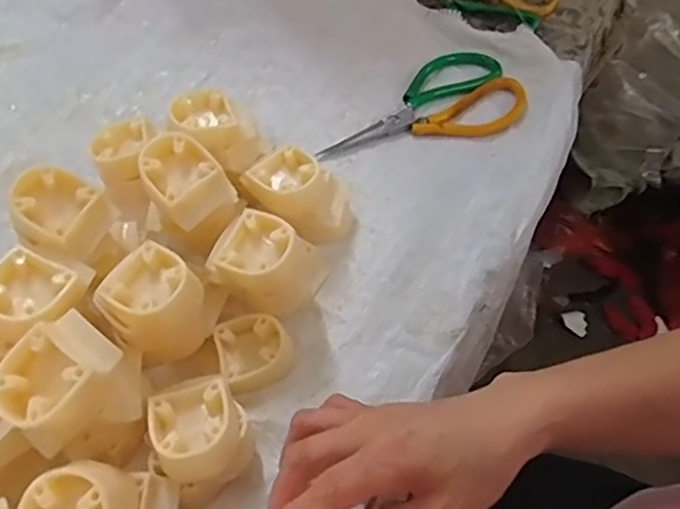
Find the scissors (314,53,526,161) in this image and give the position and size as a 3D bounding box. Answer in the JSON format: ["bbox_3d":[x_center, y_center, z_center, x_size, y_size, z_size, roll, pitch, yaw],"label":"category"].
[{"bbox_3d":[0.069,-0.135,0.564,0.190,0.017,0.091,-14,56,-7],"label":"scissors"}]

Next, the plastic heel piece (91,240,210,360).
[{"bbox_3d":[-0.112,0.030,0.384,0.057,0.050,0.051,27,61,20],"label":"plastic heel piece"}]

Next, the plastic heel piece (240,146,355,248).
[{"bbox_3d":[-0.031,-0.045,0.480,0.079,0.057,0.055,22,59,17],"label":"plastic heel piece"}]

